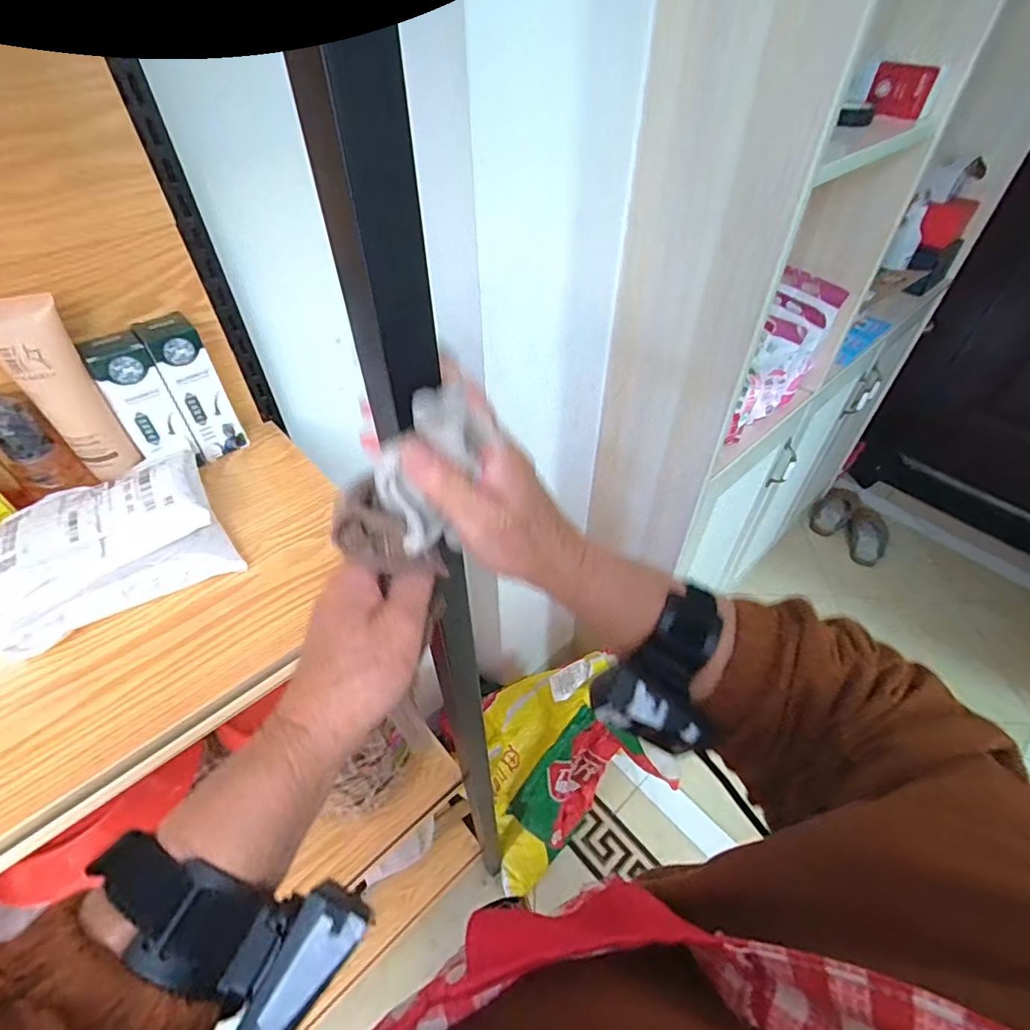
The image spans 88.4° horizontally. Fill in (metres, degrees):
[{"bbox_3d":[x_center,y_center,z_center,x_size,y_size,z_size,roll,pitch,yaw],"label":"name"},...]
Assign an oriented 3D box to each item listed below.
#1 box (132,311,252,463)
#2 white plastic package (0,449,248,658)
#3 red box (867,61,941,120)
[{"bbox_3d":[-0.293,-0.114,0.486,0.043,0.127,0.042,-31,54,-25],"label":"box"},{"bbox_3d":[-0.320,0.023,0.406,0.168,0.046,0.124,-26,53,-22],"label":"white plastic package"},{"bbox_3d":[0.510,-0.563,0.702,0.017,0.052,0.087,-12,48,-10],"label":"red box"}]

